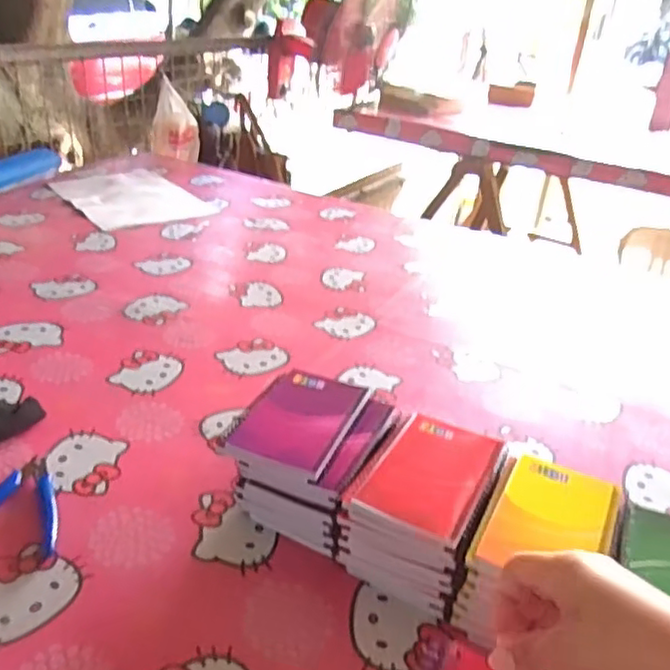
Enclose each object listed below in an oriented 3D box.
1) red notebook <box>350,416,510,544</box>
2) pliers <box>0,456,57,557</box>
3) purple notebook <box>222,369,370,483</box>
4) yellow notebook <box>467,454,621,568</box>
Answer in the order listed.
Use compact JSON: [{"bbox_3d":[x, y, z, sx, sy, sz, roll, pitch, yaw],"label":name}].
[{"bbox_3d":[0.078,0.110,0.511,0.083,0.011,0.125,19,31,22],"label":"red notebook"},{"bbox_3d":[-0.265,0.137,0.537,0.084,0.015,0.107,1,31,-8],"label":"pliers"},{"bbox_3d":[-0.031,0.071,0.564,0.087,0.013,0.126,15,30,16],"label":"purple notebook"},{"bbox_3d":[0.161,0.136,0.480,0.080,0.006,0.132,21,33,24],"label":"yellow notebook"}]

